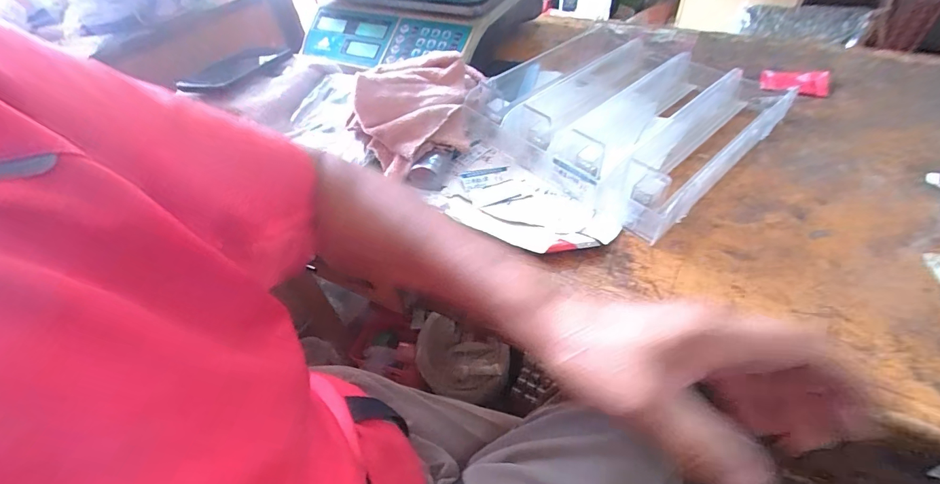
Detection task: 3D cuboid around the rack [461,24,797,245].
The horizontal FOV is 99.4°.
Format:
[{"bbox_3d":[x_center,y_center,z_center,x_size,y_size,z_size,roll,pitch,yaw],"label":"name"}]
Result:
[{"bbox_3d":[0.176,-0.175,0.494,0.319,0.063,0.296,-38,55,-24],"label":"rack"}]

